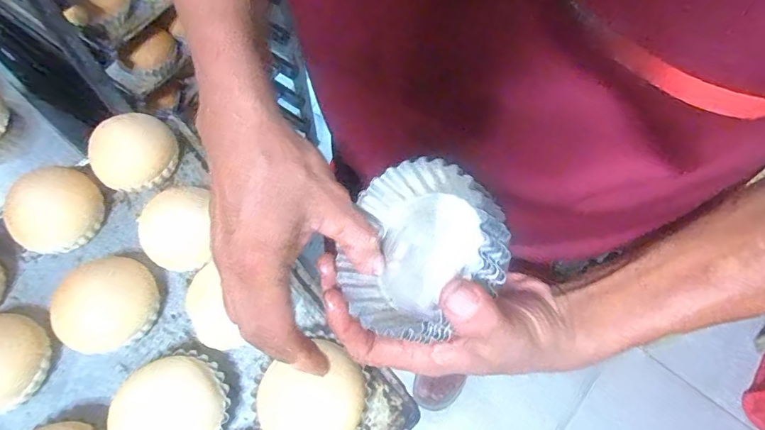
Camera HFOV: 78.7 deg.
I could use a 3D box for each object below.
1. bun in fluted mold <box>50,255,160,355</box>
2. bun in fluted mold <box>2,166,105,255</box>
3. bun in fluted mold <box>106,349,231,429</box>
[{"bbox_3d":[-0.262,0.086,0.447,0.078,0.041,0.087,21,66,10],"label":"bun in fluted mold"},{"bbox_3d":[-0.340,-0.005,0.481,0.076,0.044,0.087,29,68,13],"label":"bun in fluted mold"},{"bbox_3d":[-0.181,0.170,0.405,0.096,0.044,0.100,0,64,0],"label":"bun in fluted mold"}]

